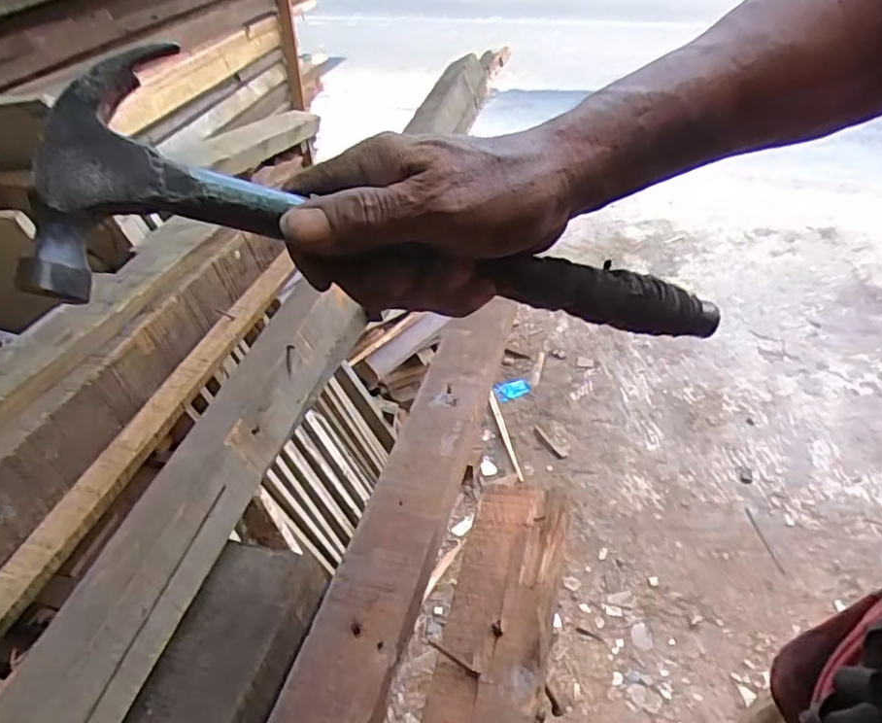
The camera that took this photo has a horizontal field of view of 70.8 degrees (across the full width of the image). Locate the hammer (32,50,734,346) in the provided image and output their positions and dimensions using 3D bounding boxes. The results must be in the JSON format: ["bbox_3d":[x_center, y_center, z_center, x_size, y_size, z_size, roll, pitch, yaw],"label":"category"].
[{"bbox_3d":[-0.006,-0.061,0.306,0.331,0.097,0.033,5,-2,-21],"label":"hammer"}]

